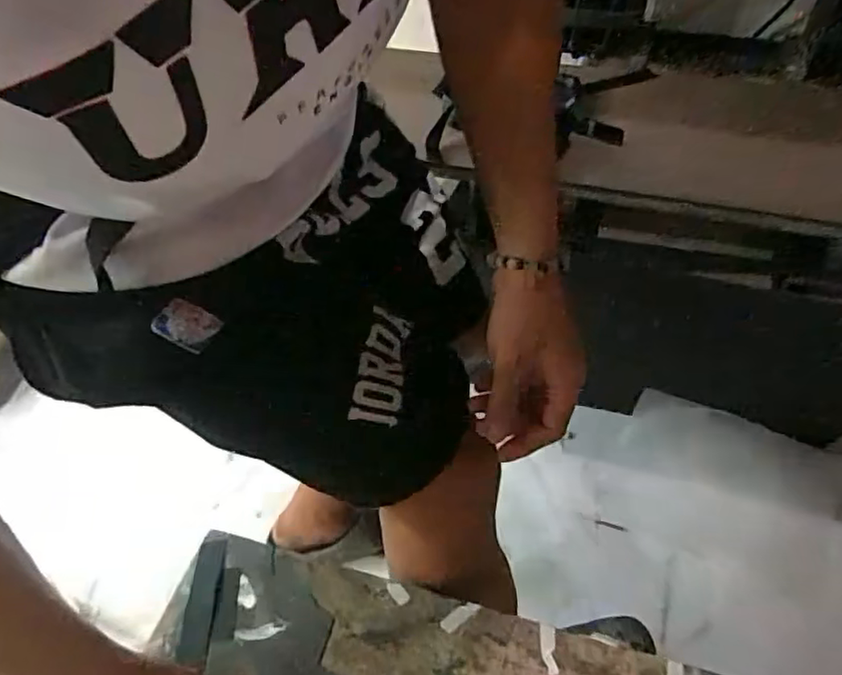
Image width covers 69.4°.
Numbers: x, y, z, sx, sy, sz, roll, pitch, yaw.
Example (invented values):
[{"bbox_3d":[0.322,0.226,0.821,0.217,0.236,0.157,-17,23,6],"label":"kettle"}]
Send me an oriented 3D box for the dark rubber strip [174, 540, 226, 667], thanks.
[{"bbox_3d":[-0.200,0.238,0.552,0.029,0.004,0.106,-2,50,3],"label":"dark rubber strip"}]

